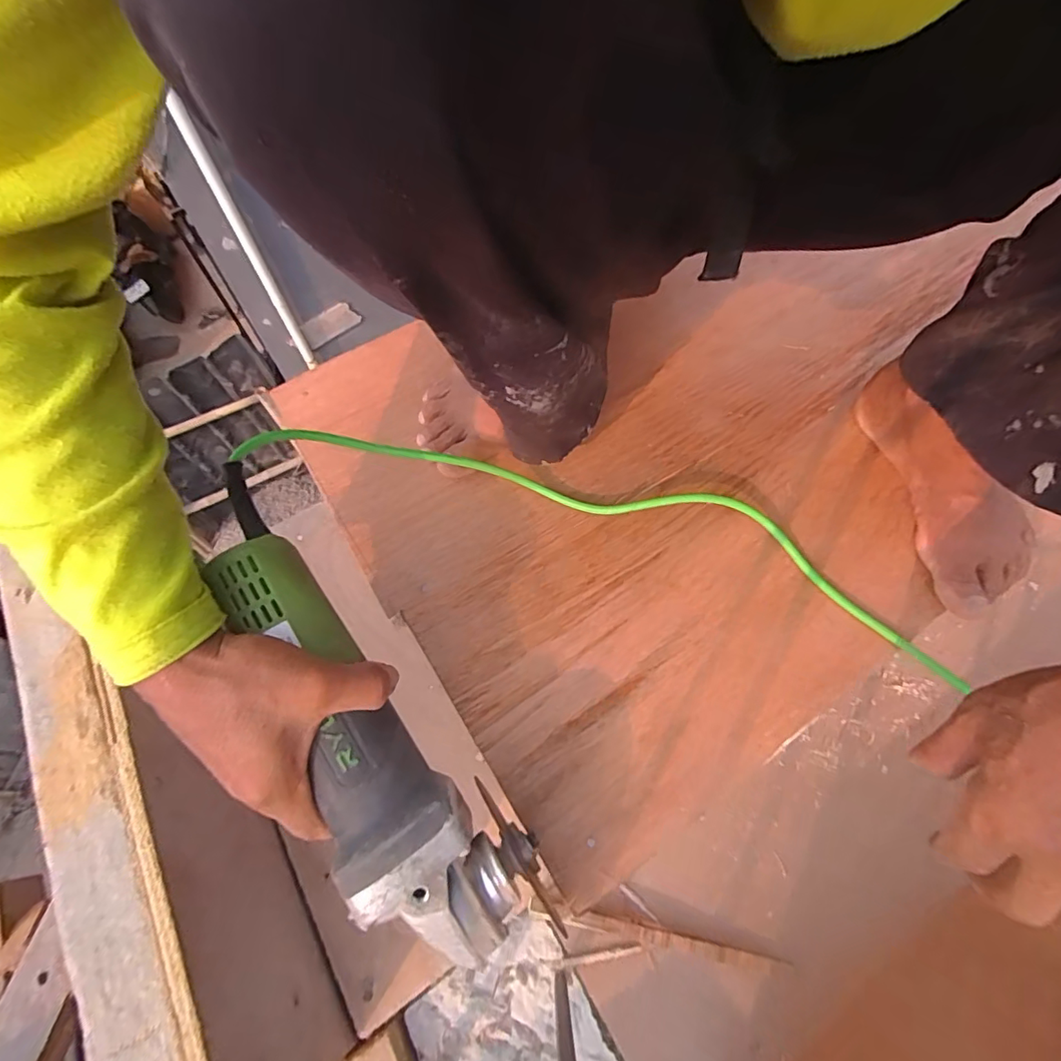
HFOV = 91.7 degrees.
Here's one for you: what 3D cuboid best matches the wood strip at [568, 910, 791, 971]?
[{"bbox_3d":[0.124,0.353,0.443,0.179,0.012,0.015,9,63,6],"label":"wood strip"}]

